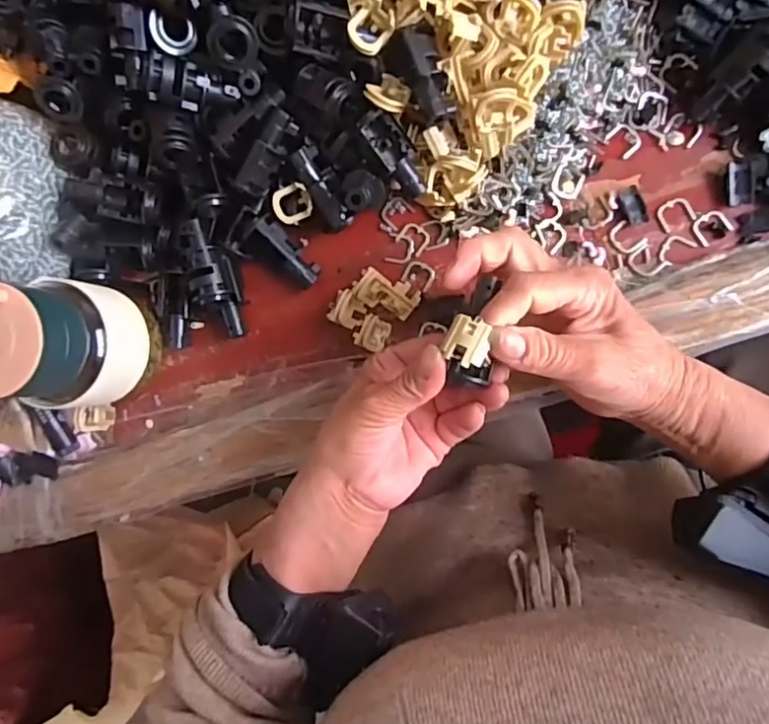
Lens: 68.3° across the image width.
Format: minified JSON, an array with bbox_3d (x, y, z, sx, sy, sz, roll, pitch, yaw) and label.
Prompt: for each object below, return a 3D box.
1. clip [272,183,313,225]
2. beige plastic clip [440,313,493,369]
[{"bbox_3d":[-0.058,-0.100,0.356,0.025,0.011,0.022,-27,87,10],"label":"clip"},{"bbox_3d":[0.038,-0.009,0.254,0.020,0.008,0.021,17,98,5],"label":"beige plastic clip"}]

